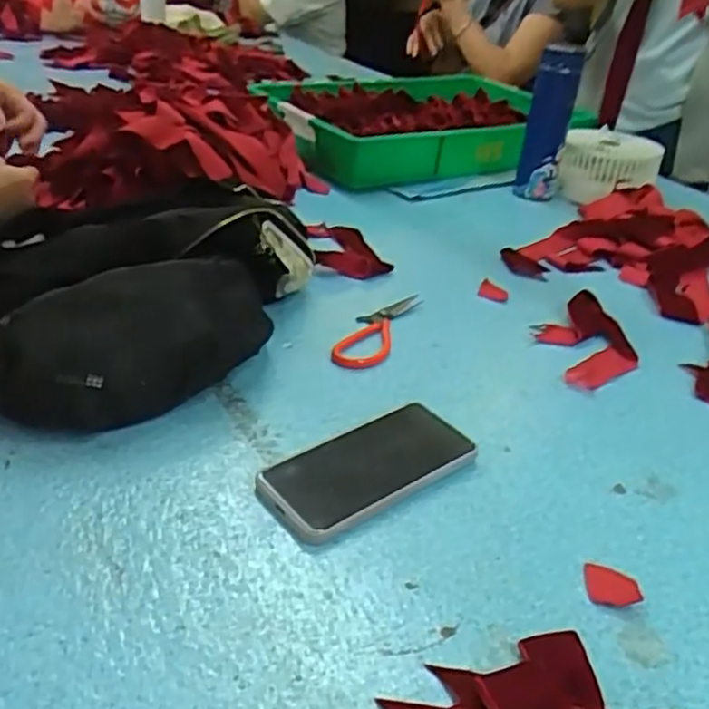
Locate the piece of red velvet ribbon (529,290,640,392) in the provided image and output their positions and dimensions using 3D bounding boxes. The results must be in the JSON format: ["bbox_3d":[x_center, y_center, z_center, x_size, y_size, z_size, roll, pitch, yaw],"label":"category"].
[{"bbox_3d":[0.242,-0.018,0.742,0.098,0.021,0.149,-2,33,-11],"label":"piece of red velvet ribbon"}]

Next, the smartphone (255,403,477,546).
[{"bbox_3d":[0.012,0.085,0.545,0.167,0.016,0.078,-20,40,-34],"label":"smartphone"}]

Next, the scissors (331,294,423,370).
[{"bbox_3d":[0.025,-0.028,0.736,0.049,0.006,0.159,16,34,16],"label":"scissors"}]

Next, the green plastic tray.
[{"bbox_3d":[0.123,-0.412,1.284,0.553,0.094,0.355,-16,38,-30],"label":"green plastic tray"}]

